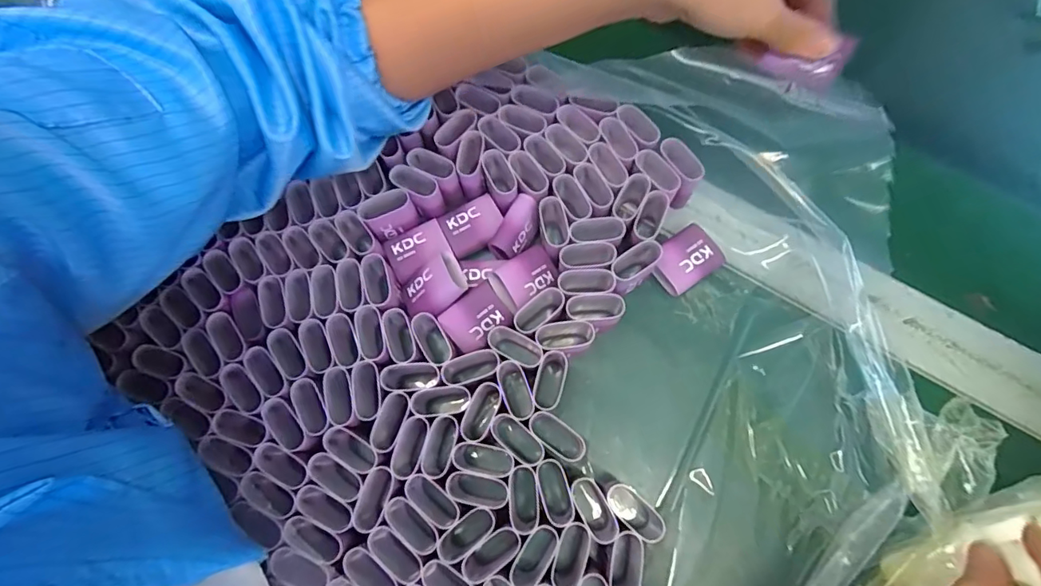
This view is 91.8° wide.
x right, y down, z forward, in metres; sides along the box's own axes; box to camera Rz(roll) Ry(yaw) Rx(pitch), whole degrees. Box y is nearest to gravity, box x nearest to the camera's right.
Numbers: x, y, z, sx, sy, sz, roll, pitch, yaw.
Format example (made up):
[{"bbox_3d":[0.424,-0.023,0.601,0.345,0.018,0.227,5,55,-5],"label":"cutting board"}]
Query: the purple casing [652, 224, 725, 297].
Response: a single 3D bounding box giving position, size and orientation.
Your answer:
[{"bbox_3d":[0.111,-0.023,0.339,0.044,0.012,0.034,-37,75,-5],"label":"purple casing"}]

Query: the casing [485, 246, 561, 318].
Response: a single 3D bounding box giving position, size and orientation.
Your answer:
[{"bbox_3d":[0.003,-0.009,0.327,0.044,0.010,0.029,-28,82,-29],"label":"casing"}]

